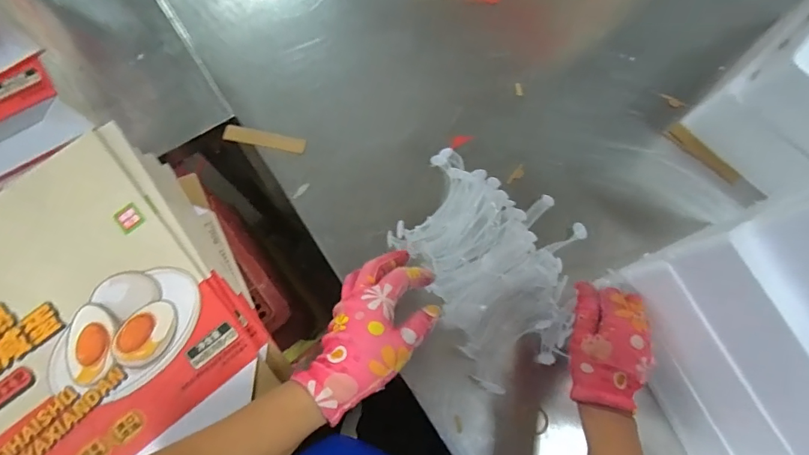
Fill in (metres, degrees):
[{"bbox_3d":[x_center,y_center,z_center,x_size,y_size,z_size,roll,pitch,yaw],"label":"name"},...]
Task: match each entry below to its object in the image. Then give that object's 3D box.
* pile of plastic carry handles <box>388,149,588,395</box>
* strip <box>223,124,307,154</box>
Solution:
[{"bbox_3d":[0.102,0.043,0.542,0.242,0.033,0.219,38,77,8],"label":"pile of plastic carry handles"},{"bbox_3d":[-0.188,-0.120,0.607,0.107,0.009,0.025,10,77,-3],"label":"strip"}]

